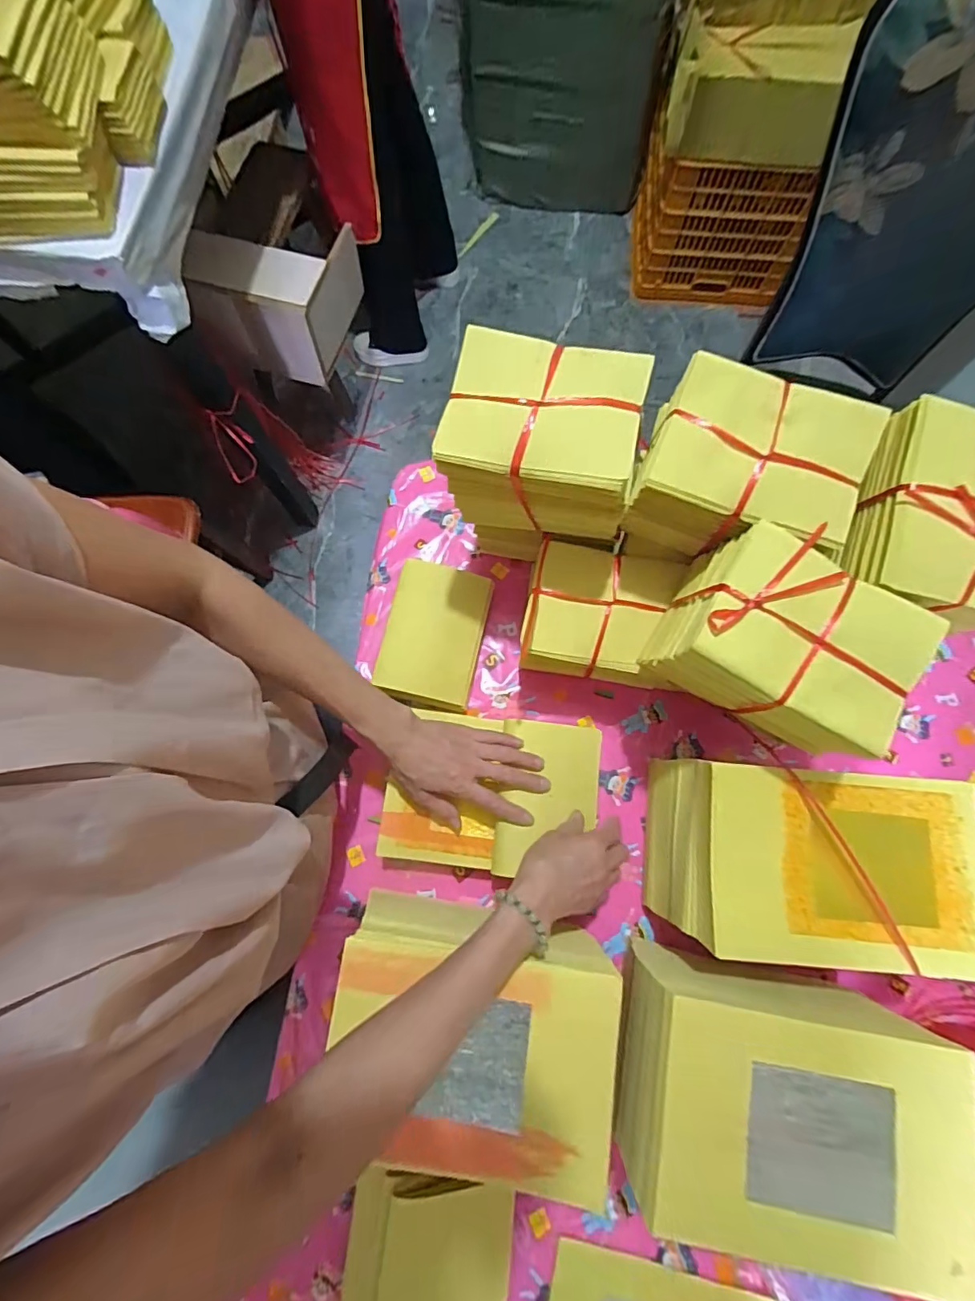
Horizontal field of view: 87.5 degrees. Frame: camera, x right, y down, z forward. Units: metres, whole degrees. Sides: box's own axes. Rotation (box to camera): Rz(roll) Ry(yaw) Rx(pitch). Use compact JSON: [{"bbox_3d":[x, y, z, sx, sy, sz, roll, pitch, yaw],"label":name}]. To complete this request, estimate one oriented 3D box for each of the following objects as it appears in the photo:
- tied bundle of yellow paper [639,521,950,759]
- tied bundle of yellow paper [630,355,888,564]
[{"bbox_3d":[0.249,-0.002,0.437,0.168,0.121,0.120,31,80,8],"label":"tied bundle of yellow paper"},{"bbox_3d":[0.220,-0.149,0.461,0.155,0.139,0.113,23,79,6],"label":"tied bundle of yellow paper"}]

